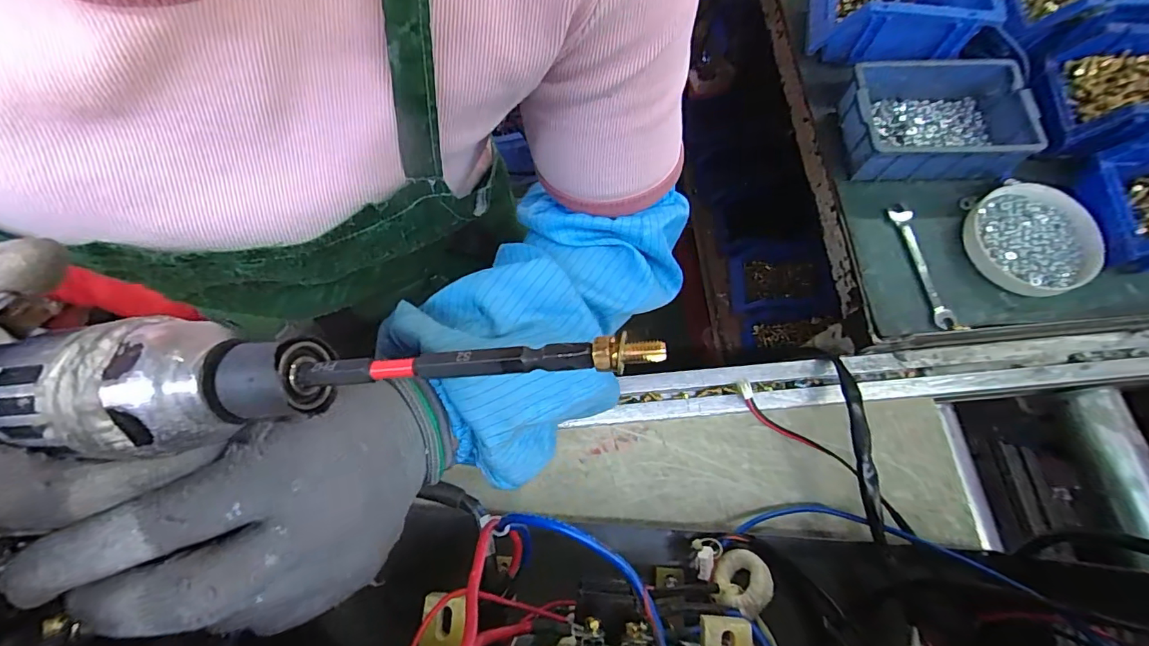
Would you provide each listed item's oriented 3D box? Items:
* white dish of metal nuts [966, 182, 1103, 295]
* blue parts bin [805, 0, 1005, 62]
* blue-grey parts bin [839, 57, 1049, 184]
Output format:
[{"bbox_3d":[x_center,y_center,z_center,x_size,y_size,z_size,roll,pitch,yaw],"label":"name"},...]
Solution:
[{"bbox_3d":[0.432,-0.081,0.462,0.119,0.029,0.110,-1,71,2],"label":"white dish of metal nuts"},{"bbox_3d":[0.320,-0.324,0.489,0.154,0.063,0.126,12,72,6],"label":"blue parts bin"},{"bbox_3d":[0.340,-0.197,0.471,0.160,0.053,0.120,2,71,2],"label":"blue-grey parts bin"}]

